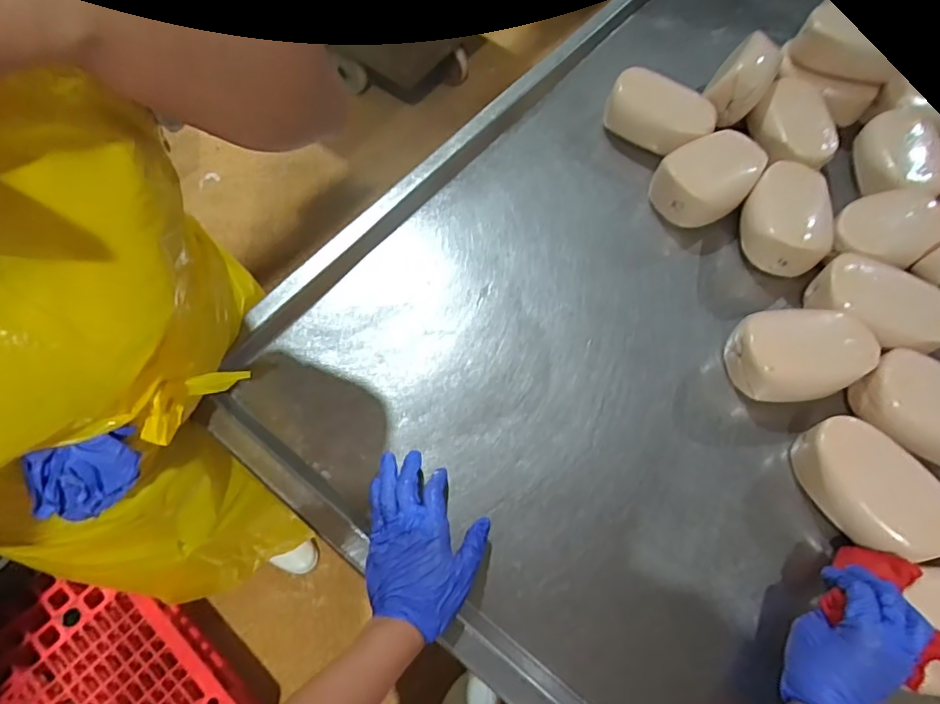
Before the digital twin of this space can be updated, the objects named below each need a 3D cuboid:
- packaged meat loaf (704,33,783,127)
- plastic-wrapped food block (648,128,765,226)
[{"bbox_3d":[0.388,-0.384,0.791,0.066,0.062,0.137,34,67,13],"label":"packaged meat loaf"},{"bbox_3d":[0.315,-0.221,0.742,0.141,0.082,0.090,-20,67,-13],"label":"plastic-wrapped food block"}]

